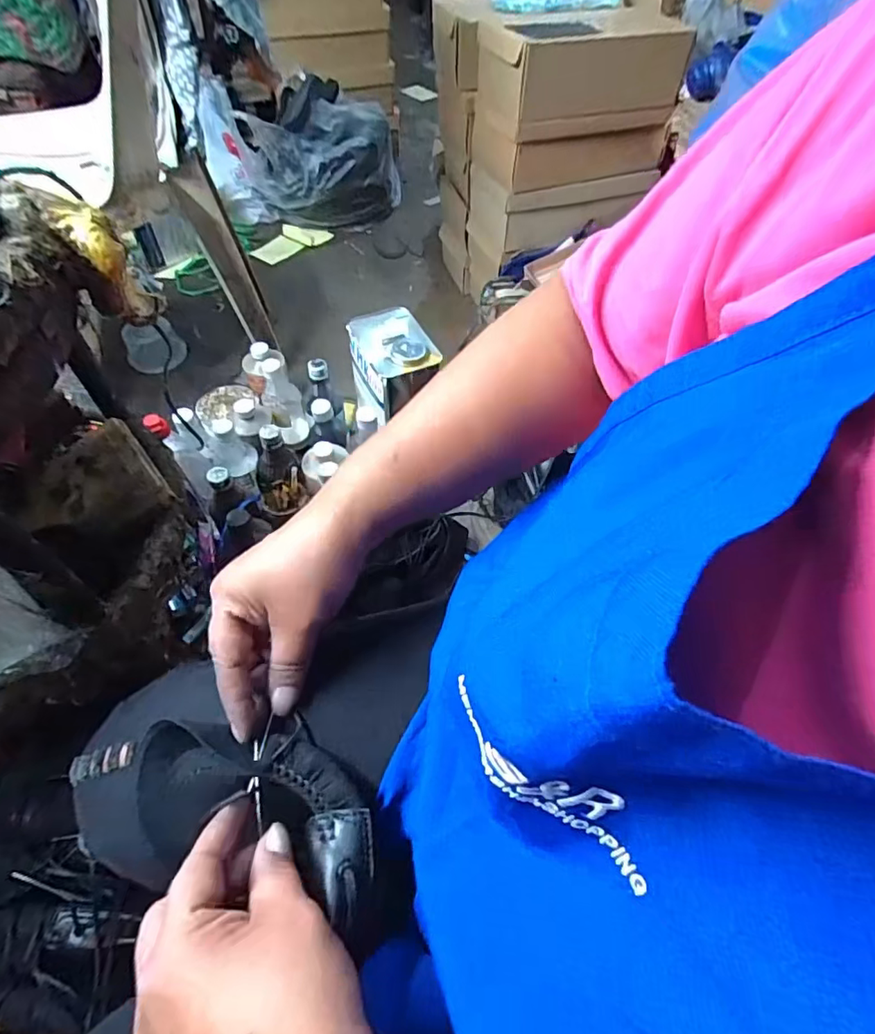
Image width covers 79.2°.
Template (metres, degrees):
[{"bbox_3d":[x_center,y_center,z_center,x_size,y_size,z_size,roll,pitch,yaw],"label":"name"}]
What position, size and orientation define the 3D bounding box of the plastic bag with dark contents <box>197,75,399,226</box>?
[{"bbox_3d":[-0.371,-0.992,1.441,0.465,0.247,0.403,-17,58,-14],"label":"plastic bag with dark contents"}]

